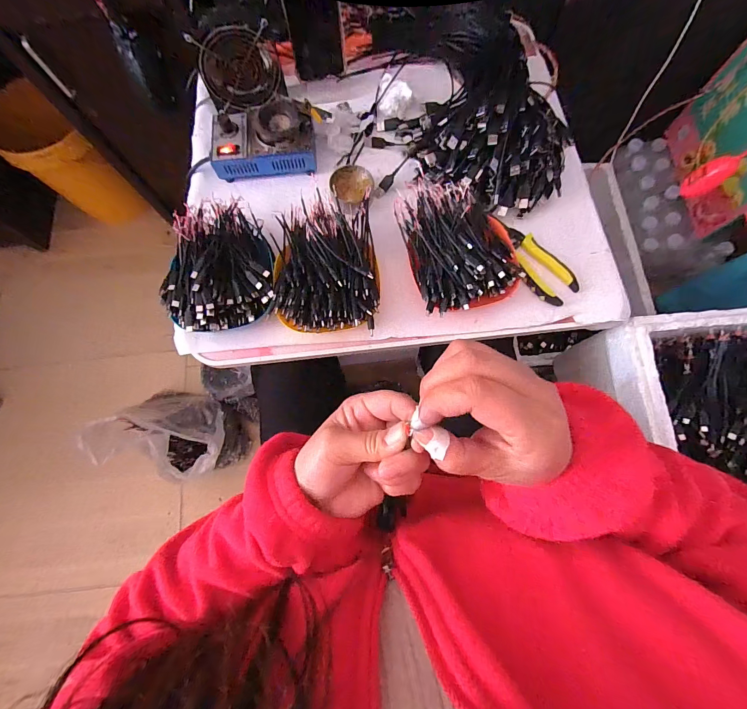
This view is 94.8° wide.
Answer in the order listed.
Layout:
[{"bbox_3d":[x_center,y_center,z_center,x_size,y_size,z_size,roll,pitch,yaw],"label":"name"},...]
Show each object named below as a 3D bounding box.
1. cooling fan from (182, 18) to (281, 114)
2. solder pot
[{"bbox_3d":[-0.202,-0.436,0.522,0.110,0.099,0.034,-23,76,-4],"label":"cooling fan"},{"bbox_3d":[-0.165,-0.322,0.513,0.153,0.051,0.094,-8,76,-1],"label":"solder pot"}]

